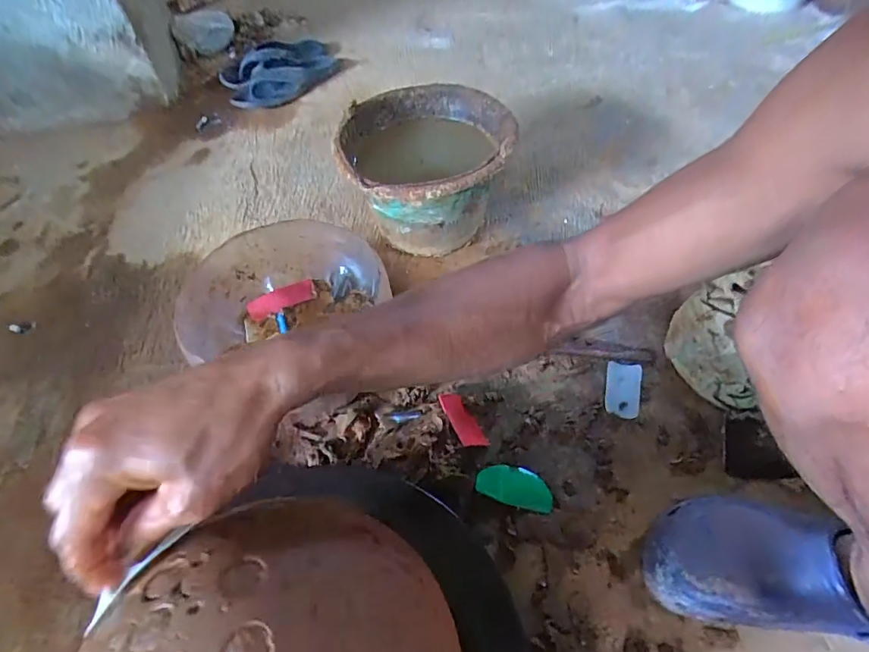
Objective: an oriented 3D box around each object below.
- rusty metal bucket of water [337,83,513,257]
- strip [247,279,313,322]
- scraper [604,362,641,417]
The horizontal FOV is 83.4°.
[{"bbox_3d":[-0.012,-0.224,0.746,0.246,0.194,0.270,-1,52,1],"label":"rusty metal bucket of water"},{"bbox_3d":[-0.214,-0.038,0.684,0.092,0.011,0.034,-24,72,-13],"label":"strip"},{"bbox_3d":[0.230,0.075,0.595,0.040,0.006,0.071,11,62,12],"label":"scraper"}]

